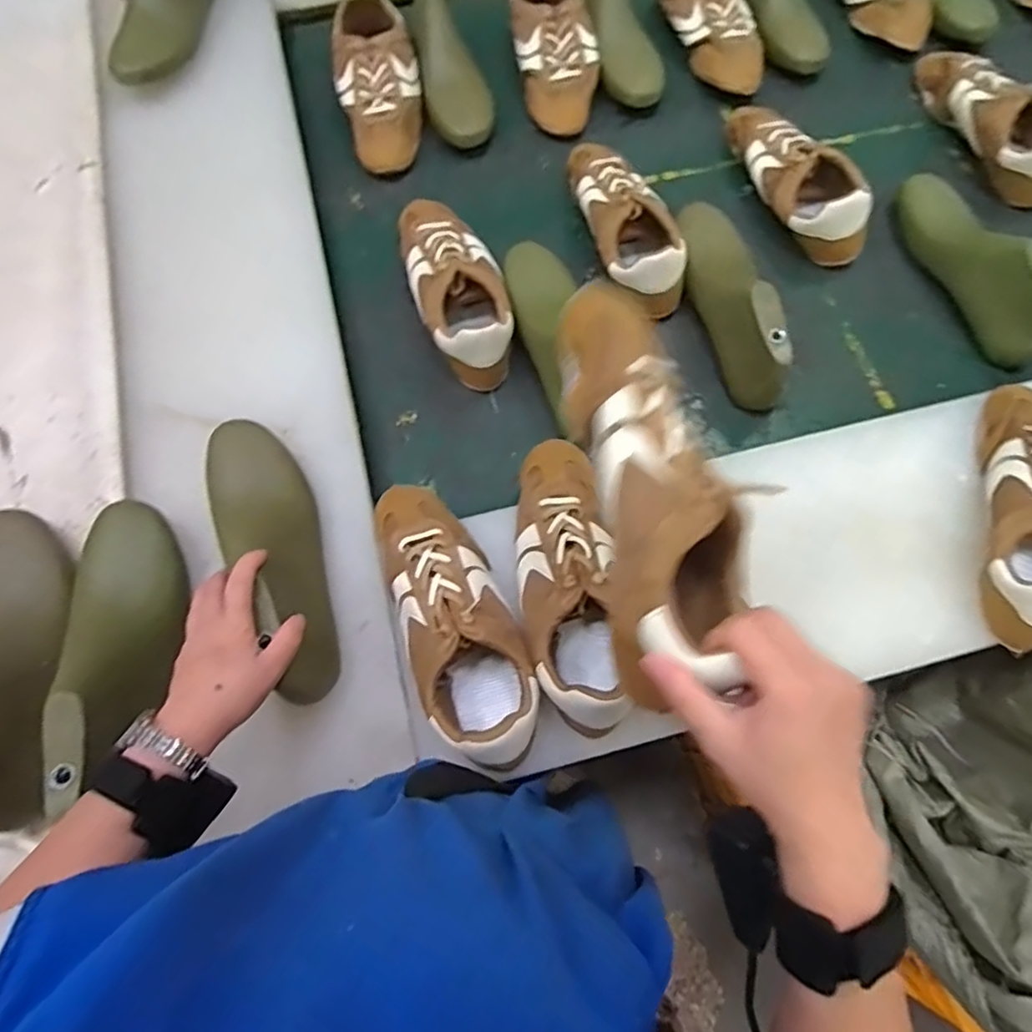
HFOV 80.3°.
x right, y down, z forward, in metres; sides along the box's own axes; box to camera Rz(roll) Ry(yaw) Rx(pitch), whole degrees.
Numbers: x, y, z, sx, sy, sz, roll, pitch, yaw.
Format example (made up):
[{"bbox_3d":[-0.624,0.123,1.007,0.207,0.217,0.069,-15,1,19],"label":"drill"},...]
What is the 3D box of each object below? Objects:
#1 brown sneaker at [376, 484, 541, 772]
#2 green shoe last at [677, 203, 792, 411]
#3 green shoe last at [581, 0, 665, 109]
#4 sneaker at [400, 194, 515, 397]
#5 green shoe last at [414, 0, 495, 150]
[{"bbox_3d":[-0.058,0.083,0.544,0.095,0.098,0.263,-21,73,-6],"label":"brown sneaker"},{"bbox_3d":[0.242,-0.253,0.690,0.072,0.088,0.267,-7,72,-2],"label":"green shoe last"},{"bbox_3d":[0.142,-0.694,0.845,0.083,0.080,0.266,-12,72,-3],"label":"green shoe last"},{"bbox_3d":[-0.072,-0.277,0.708,0.101,0.073,0.266,-16,73,-5],"label":"sneaker"},{"bbox_3d":[-0.086,-0.616,0.834,0.090,0.092,0.242,-8,72,-2],"label":"green shoe last"}]

